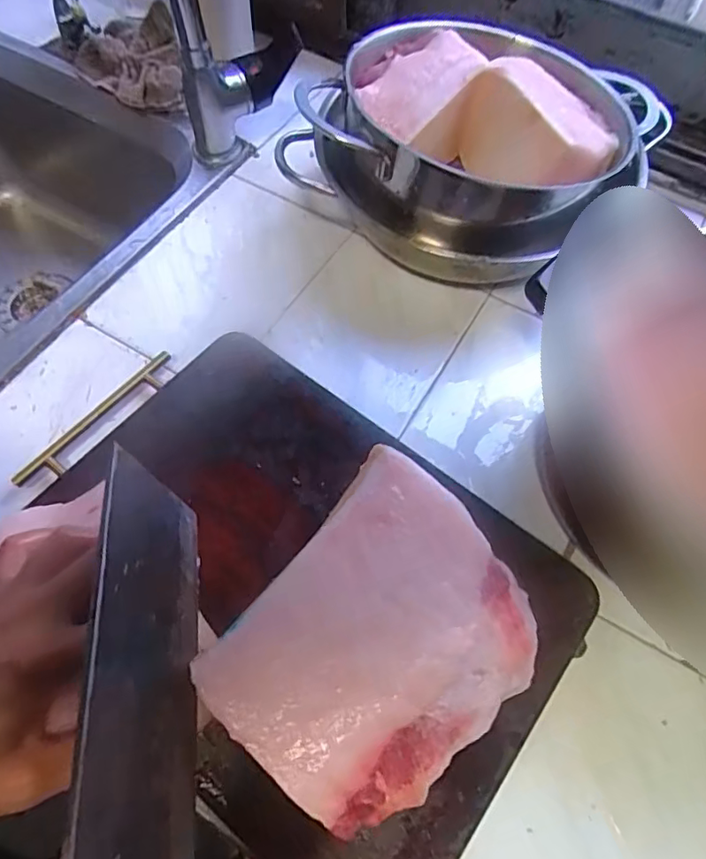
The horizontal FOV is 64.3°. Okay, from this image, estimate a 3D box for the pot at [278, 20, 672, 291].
[{"bbox_3d":[0.110,-0.252,0.523,0.242,0.130,0.264,34,66,15],"label":"pot"}]

